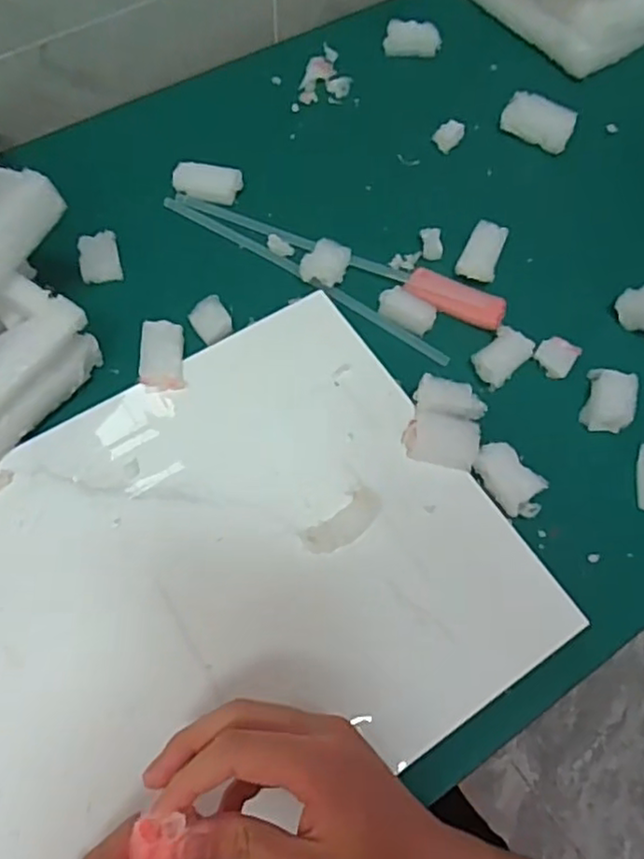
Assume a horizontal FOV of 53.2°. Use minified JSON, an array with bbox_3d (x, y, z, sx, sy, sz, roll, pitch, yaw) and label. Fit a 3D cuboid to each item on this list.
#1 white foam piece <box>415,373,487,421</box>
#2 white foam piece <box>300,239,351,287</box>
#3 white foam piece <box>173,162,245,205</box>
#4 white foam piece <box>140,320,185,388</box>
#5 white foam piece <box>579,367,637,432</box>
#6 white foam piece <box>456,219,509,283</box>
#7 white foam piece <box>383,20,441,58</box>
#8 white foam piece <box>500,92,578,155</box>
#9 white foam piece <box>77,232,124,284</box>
[{"bbox_3d":[0.089,-0.020,0.446,0.048,0.016,0.023,12,65,2],"label":"white foam piece"},{"bbox_3d":[0.002,-0.128,0.500,0.032,0.014,0.038,20,66,6],"label":"white foam piece"},{"bbox_3d":[-0.096,-0.207,0.539,0.055,0.016,0.028,14,65,3],"label":"white foam piece"},{"bbox_3d":[-0.114,-0.054,0.460,0.029,0.006,0.053,-2,65,-4],"label":"white foam piece"},{"bbox_3d":[0.206,-0.021,0.457,0.032,0.017,0.043,18,65,5],"label":"white foam piece"},{"bbox_3d":[0.127,-0.140,0.510,0.029,0.020,0.047,19,66,5],"label":"white foam piece"},{"bbox_3d":[0.088,-0.377,0.622,0.053,0.018,0.031,6,65,0],"label":"white foam piece"},{"bbox_3d":[0.195,-0.278,0.578,0.062,0.018,0.043,23,66,8],"label":"white foam piece"},{"bbox_3d":[-0.176,-0.136,0.507,0.030,0.006,0.049,-13,67,-9],"label":"white foam piece"}]

